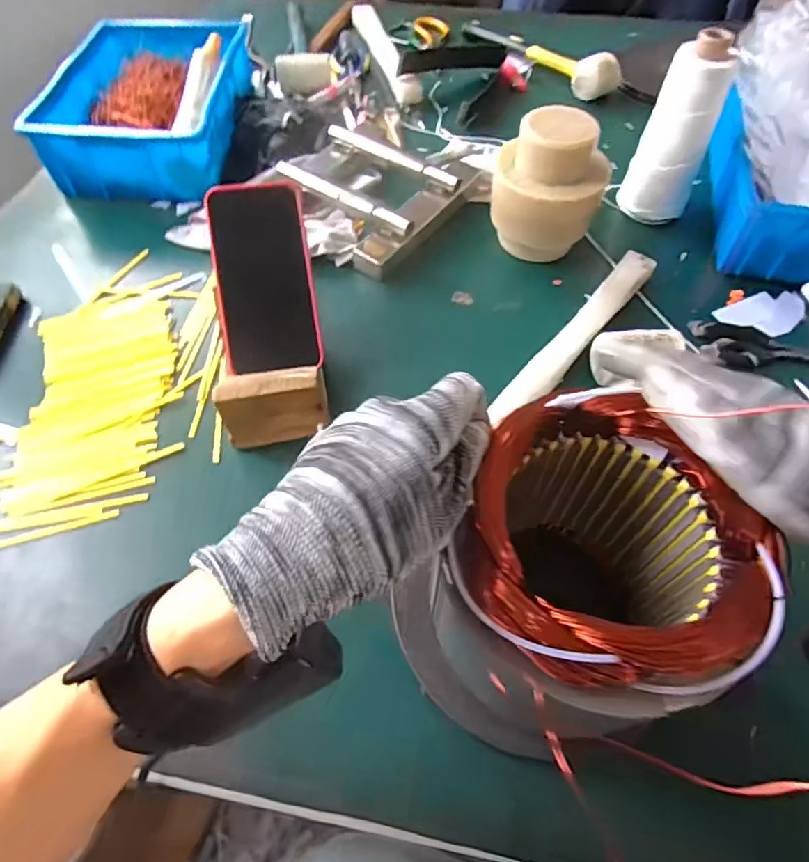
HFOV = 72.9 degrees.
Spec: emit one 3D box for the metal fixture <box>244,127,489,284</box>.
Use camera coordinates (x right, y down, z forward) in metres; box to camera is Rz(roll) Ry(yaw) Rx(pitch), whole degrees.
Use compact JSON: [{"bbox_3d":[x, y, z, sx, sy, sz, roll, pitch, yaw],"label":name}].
[{"bbox_3d":[-0.039,-0.284,0.634,0.203,0.043,0.200,34,63,21],"label":"metal fixture"}]

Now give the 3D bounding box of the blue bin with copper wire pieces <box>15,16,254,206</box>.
[{"bbox_3d":[-0.319,-0.416,0.708,0.208,0.099,0.305,-1,56,0],"label":"blue bin with copper wire pieces"}]

